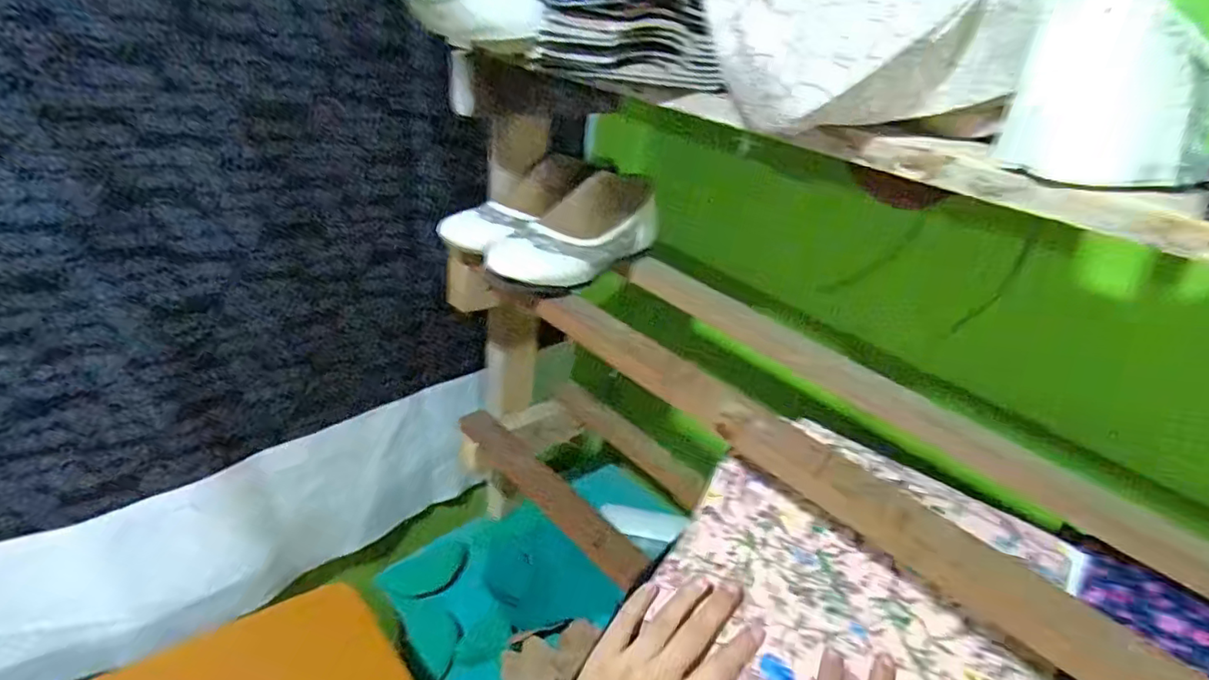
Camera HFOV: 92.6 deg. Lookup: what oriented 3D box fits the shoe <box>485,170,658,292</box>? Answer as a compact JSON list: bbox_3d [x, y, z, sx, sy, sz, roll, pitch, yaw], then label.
[{"bbox_3d":[-0.019,-0.120,0.606,0.070,0.083,0.237,23,32,27],"label":"shoe"}]

